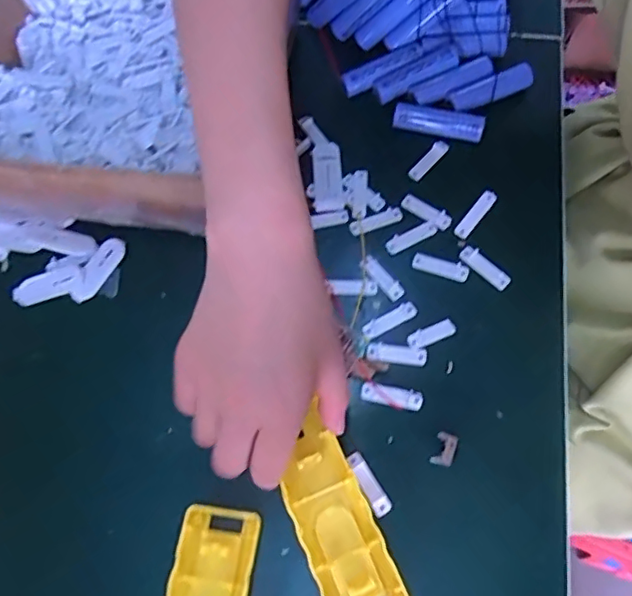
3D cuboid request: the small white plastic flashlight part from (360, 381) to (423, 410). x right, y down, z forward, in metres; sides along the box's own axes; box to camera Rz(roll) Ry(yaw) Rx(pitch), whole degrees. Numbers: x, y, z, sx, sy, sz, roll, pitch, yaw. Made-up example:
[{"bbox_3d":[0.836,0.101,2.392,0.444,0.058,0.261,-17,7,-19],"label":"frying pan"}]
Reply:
[{"bbox_3d":[0.047,0.061,0.350,0.038,0.004,0.013,9,68,7],"label":"small white plastic flashlight part"}]

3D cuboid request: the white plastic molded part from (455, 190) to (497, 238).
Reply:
[{"bbox_3d":[0.111,-0.058,0.393,0.011,0.004,0.039,38,86,17],"label":"white plastic molded part"}]

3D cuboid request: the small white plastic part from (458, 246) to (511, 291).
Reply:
[{"bbox_3d":[0.113,-0.021,0.380,0.012,0.004,0.037,-42,72,-14],"label":"small white plastic part"}]

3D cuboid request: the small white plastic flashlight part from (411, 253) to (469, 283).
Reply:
[{"bbox_3d":[0.084,-0.021,0.384,0.037,0.004,0.013,16,69,10],"label":"small white plastic flashlight part"}]

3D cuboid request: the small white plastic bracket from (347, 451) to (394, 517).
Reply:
[{"bbox_3d":[0.031,0.108,0.331,0.011,0.005,0.037,-29,69,-9],"label":"small white plastic bracket"}]

